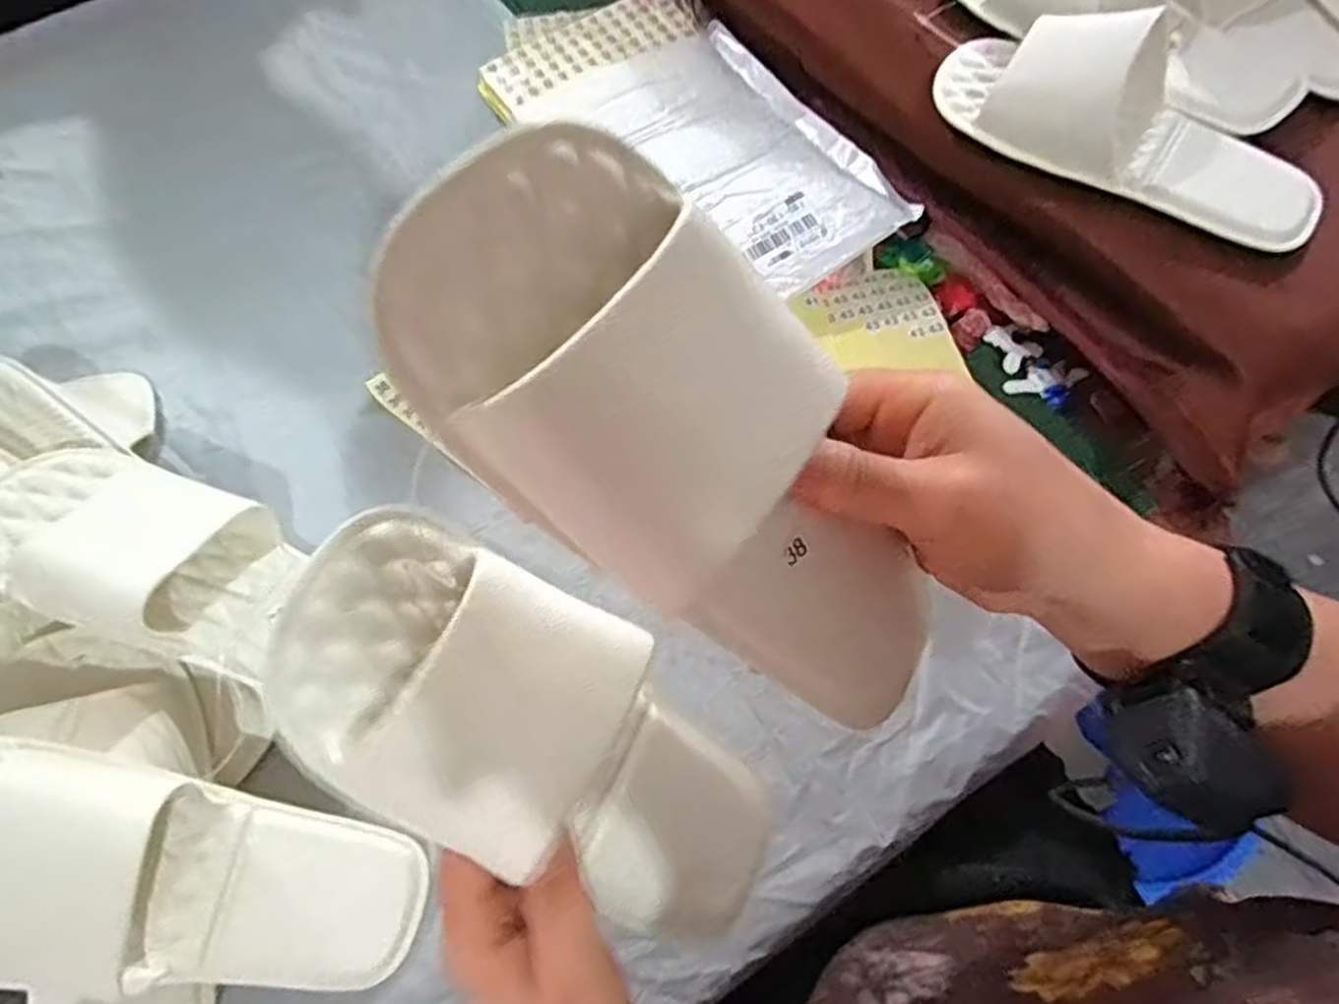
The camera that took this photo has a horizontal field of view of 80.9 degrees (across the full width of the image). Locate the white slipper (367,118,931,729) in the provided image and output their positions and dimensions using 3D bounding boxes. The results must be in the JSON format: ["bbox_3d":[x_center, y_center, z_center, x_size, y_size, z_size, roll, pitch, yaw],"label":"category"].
[{"bbox_3d":[0.020,-0.005,0.234,0.049,0.224,0.094,5,56,52],"label":"white slipper"}]

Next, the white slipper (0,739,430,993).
[{"bbox_3d":[-0.238,0.182,0.365,0.240,0.054,0.104,23,64,-25],"label":"white slipper"}]

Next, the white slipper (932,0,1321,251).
[{"bbox_3d":[0.277,-0.236,0.464,0.235,0.067,0.095,30,70,13],"label":"white slipper"}]

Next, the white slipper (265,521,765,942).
[{"bbox_3d":[-0.039,0.093,0.294,0.221,0.049,0.092,43,68,-25],"label":"white slipper"}]

